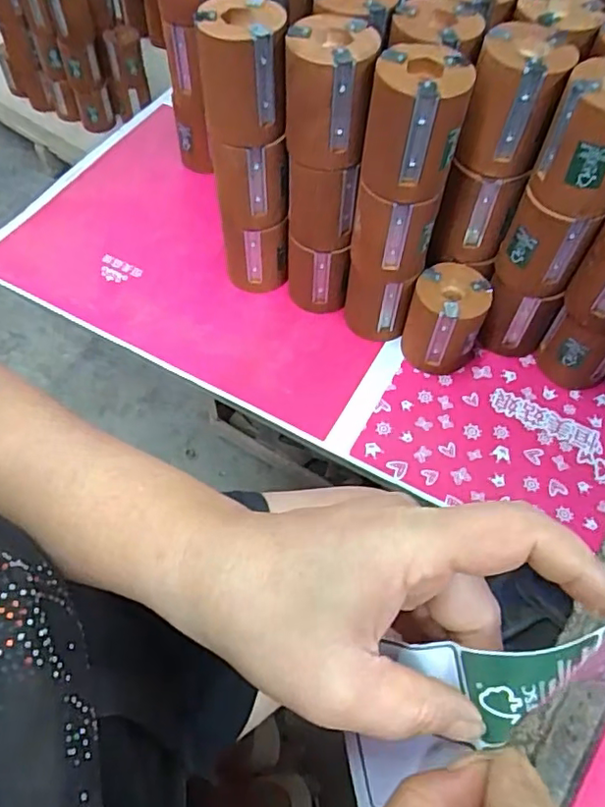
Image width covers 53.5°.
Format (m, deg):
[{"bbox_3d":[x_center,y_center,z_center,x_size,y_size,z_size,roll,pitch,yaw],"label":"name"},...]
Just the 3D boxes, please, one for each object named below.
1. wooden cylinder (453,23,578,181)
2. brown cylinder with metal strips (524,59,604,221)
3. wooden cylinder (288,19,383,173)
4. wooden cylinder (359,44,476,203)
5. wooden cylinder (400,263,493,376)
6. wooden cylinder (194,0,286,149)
[{"bbox_3d":[0.192,-0.274,0.548,0.075,0.095,0.086,19,60,9],"label":"wooden cylinder"},{"bbox_3d":[0.254,-0.228,0.525,0.078,0.100,0.082,28,62,14],"label":"brown cylinder with metal strips"},{"bbox_3d":[0.023,-0.282,0.547,0.078,0.100,0.075,0,59,-2],"label":"wooden cylinder"},{"bbox_3d":[0.097,-0.243,0.526,0.080,0.101,0.077,15,59,6],"label":"wooden cylinder"},{"bbox_3d":[0.160,-0.093,0.673,0.083,0.101,0.081,1,59,-2],"label":"wooden cylinder"},{"bbox_3d":[-0.057,-0.311,0.564,0.078,0.098,0.076,-4,59,-5],"label":"wooden cylinder"}]

